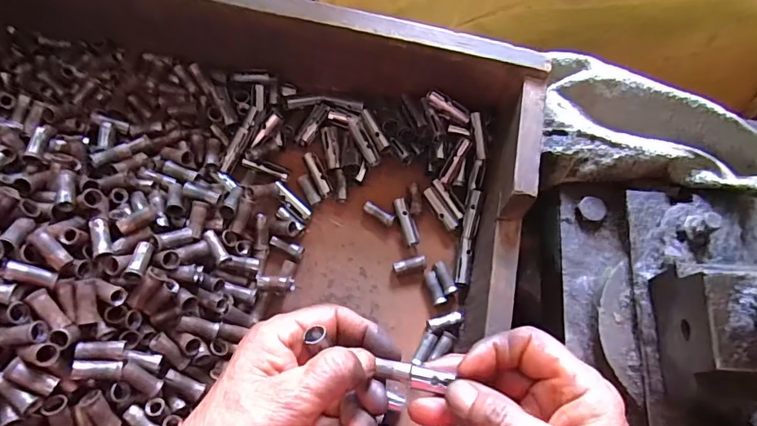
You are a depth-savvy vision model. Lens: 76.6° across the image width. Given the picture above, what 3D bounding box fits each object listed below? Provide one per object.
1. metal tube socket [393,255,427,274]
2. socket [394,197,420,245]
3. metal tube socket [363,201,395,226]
[{"bbox_3d":[0.024,0.038,0.357,0.026,0.009,0.009,-16,72,-8],"label":"metal tube socket"},{"bbox_3d":[0.021,0.006,0.367,0.010,0.009,0.037,-16,72,-8],"label":"socket"},{"bbox_3d":[0.000,0.000,0.367,0.025,0.006,0.008,30,72,8],"label":"metal tube socket"}]

